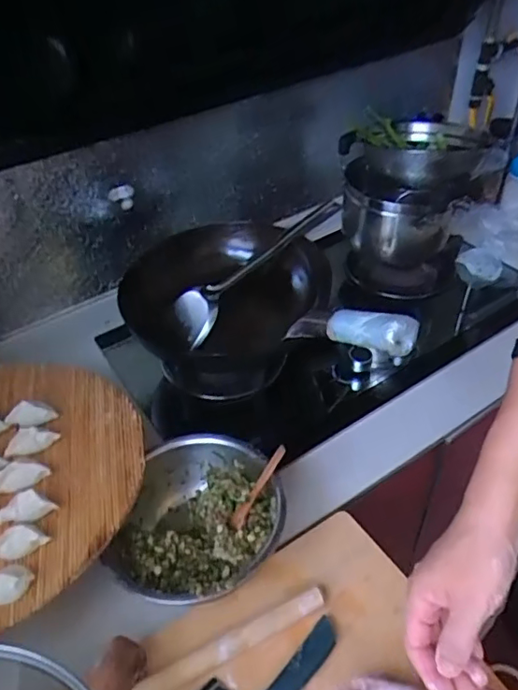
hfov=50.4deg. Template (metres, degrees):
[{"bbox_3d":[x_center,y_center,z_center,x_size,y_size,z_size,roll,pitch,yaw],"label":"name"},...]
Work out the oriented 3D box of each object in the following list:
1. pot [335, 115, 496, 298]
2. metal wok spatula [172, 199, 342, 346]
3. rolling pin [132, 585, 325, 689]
[{"bbox_3d":[0.255,-0.253,0.962,0.217,0.300,0.189,5,43,9],"label":"pot"},{"bbox_3d":[0.008,-0.131,0.881,0.343,0.043,0.074,-38,50,-9],"label":"metal wok spatula"},{"bbox_3d":[-0.027,0.308,0.568,0.209,0.017,0.022,-20,45,-17],"label":"rolling pin"}]

